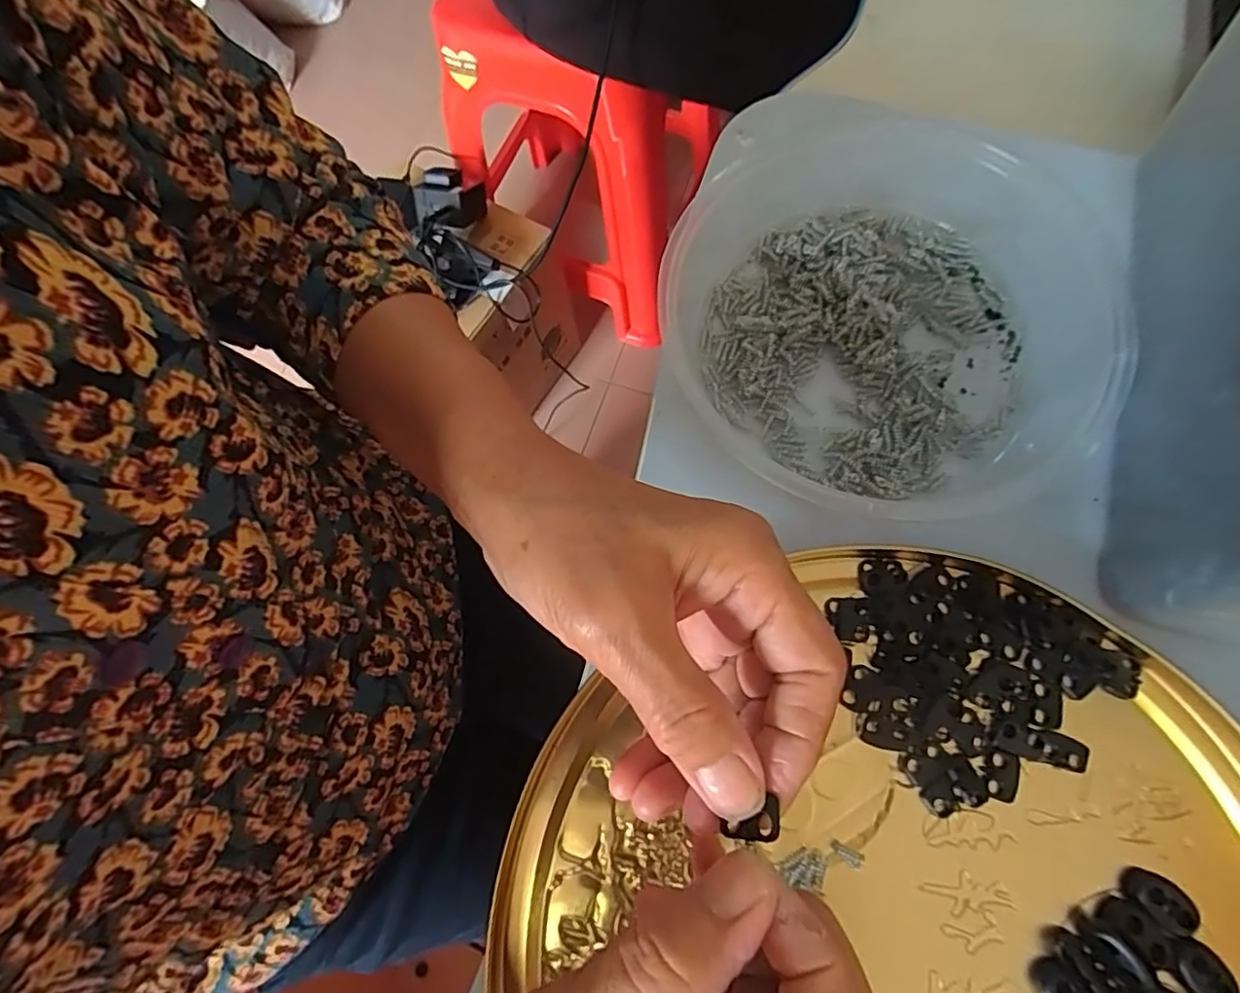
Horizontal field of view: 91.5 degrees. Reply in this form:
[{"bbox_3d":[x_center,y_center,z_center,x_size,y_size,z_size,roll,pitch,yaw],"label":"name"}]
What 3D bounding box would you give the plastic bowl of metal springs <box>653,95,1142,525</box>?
[{"bbox_3d":[0.113,-0.085,0.274,0.192,0.044,0.180,-1,71,4],"label":"plastic bowl of metal springs"}]

